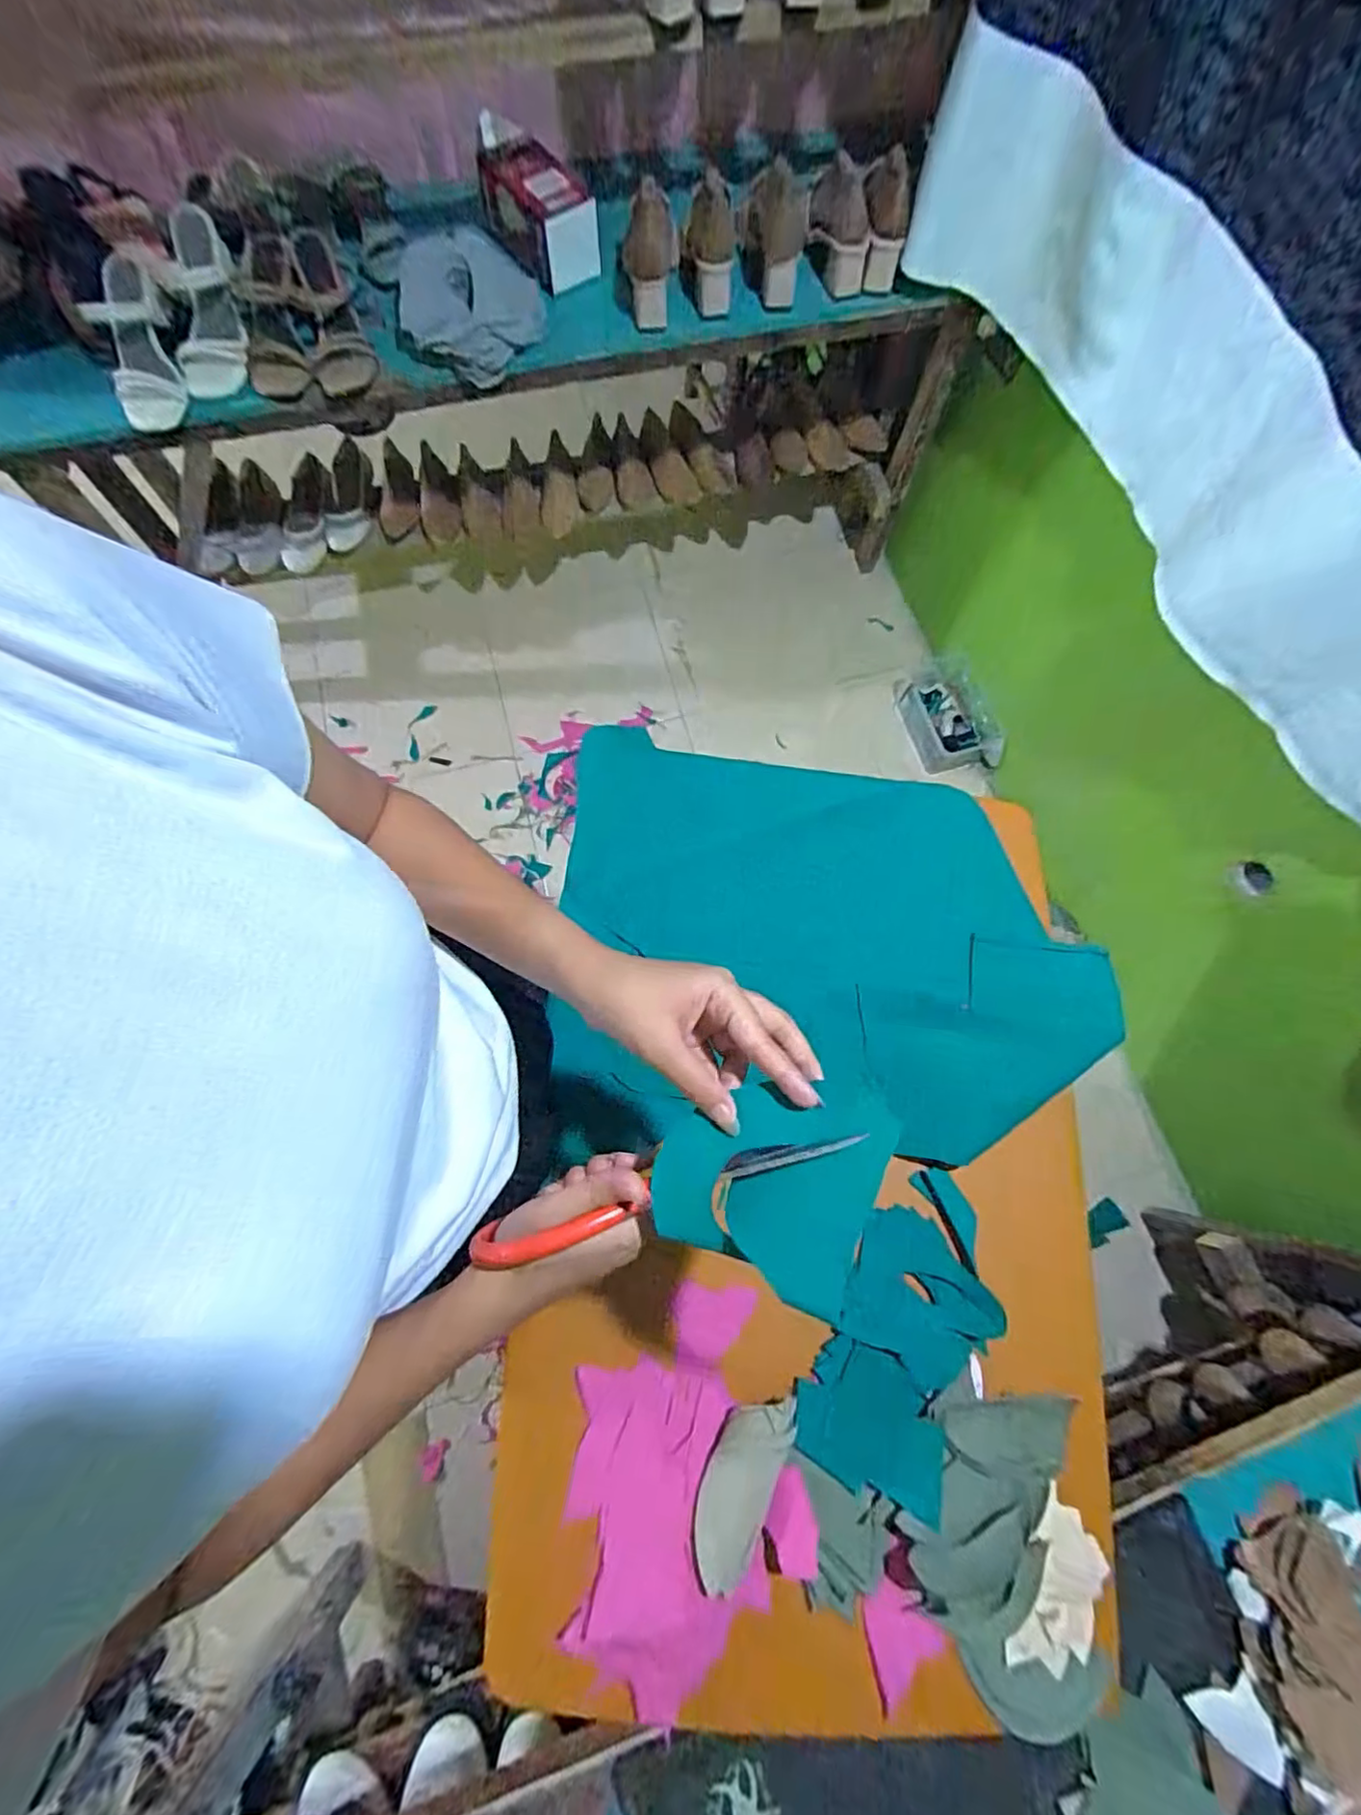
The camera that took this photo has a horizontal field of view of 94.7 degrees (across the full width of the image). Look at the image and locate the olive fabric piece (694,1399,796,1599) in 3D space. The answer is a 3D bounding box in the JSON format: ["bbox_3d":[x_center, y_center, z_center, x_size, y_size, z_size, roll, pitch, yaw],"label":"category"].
[{"bbox_3d":[0.042,0.425,0.459,0.046,0.017,0.124,29,74,7],"label":"olive fabric piece"}]

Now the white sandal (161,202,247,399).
[{"bbox_3d":[-0.703,-0.887,0.925,0.099,0.060,0.262,-10,86,-5],"label":"white sandal"}]

